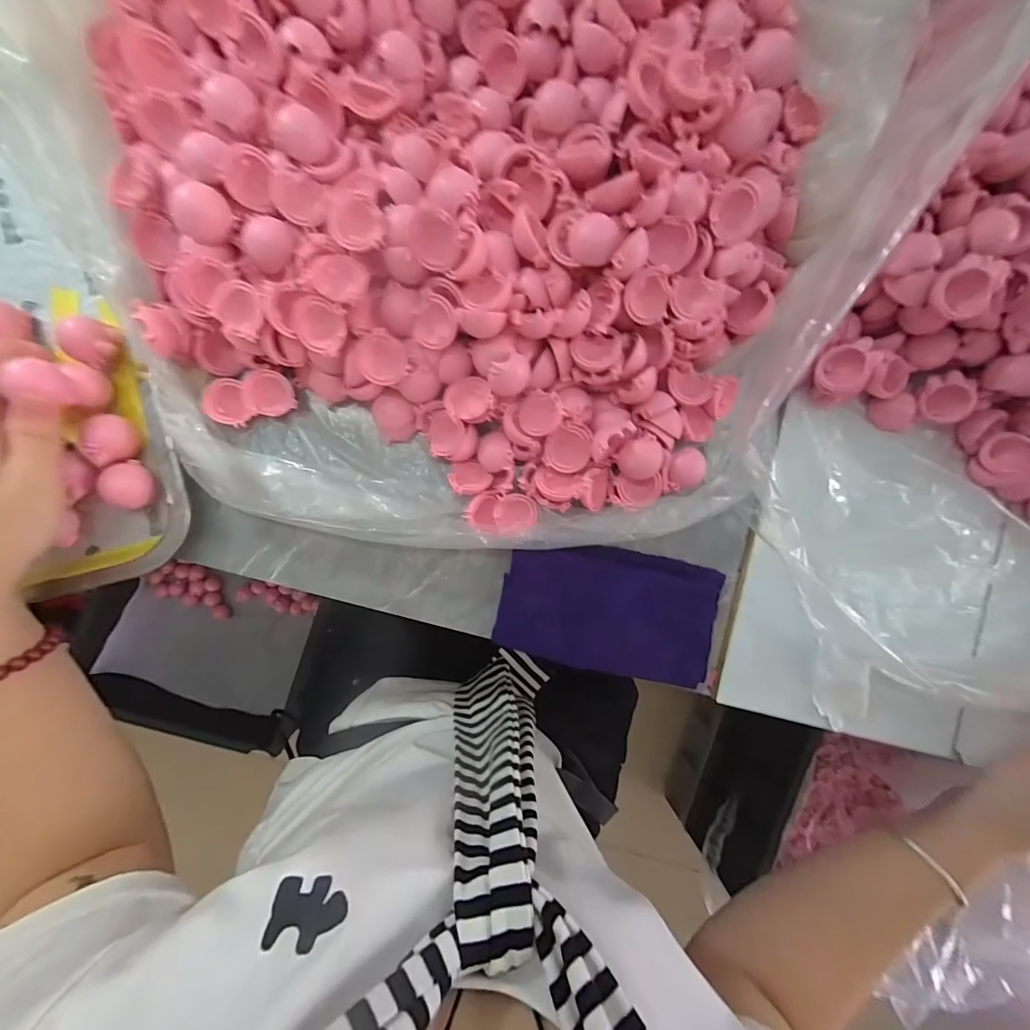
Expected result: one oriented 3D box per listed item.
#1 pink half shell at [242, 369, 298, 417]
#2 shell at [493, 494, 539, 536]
[{"bbox_3d":[-0.166,-0.083,0.294,0.030,0.009,0.028,-5,90,-4],"label":"pink half shell"},{"bbox_3d":[0.001,0.000,0.298,0.029,0.010,0.028,0,90,-4],"label":"shell"}]

